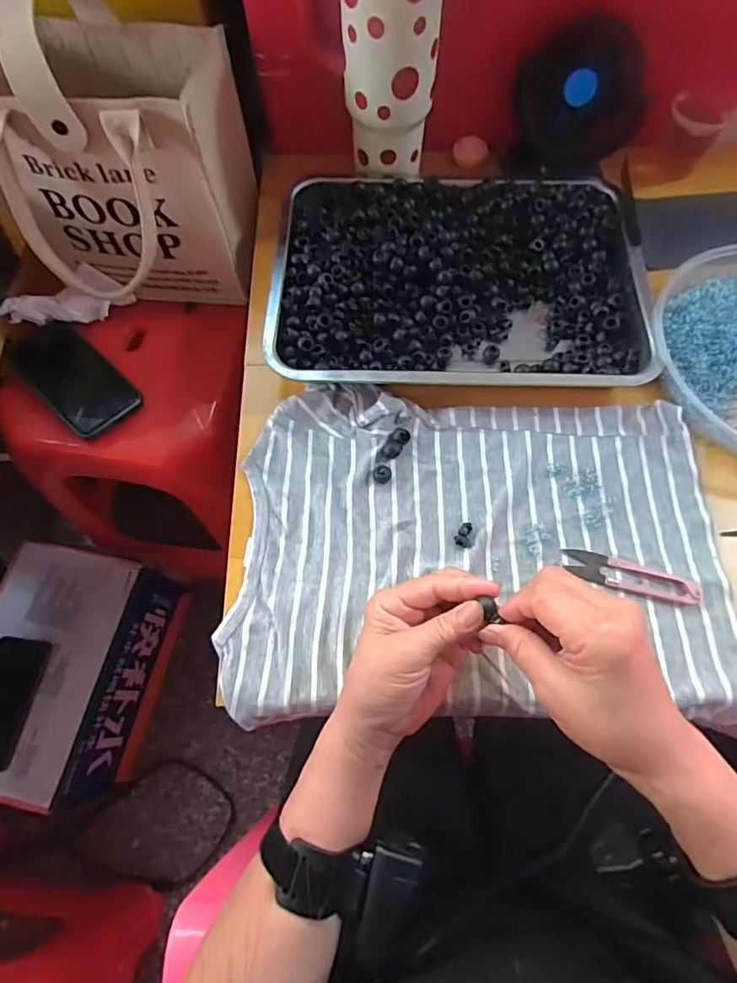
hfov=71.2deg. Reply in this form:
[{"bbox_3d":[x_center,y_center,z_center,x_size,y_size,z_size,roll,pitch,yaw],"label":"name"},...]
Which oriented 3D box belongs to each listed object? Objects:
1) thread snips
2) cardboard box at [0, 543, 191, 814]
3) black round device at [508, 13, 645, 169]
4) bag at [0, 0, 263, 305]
[{"bbox_3d":[0.206,0.066,0.402,0.101,0.008,0.022,15,70,7],"label":"thread snips"},{"bbox_3d":[-0.455,0.277,0.806,0.207,0.213,0.323,12,69,6],"label":"cardboard box"},{"bbox_3d":[0.200,-0.376,0.493,0.118,0.119,0.030,13,69,6],"label":"black round device"},{"bbox_3d":[-0.249,-0.310,0.509,0.221,0.244,0.193,10,69,5],"label":"bag"}]

